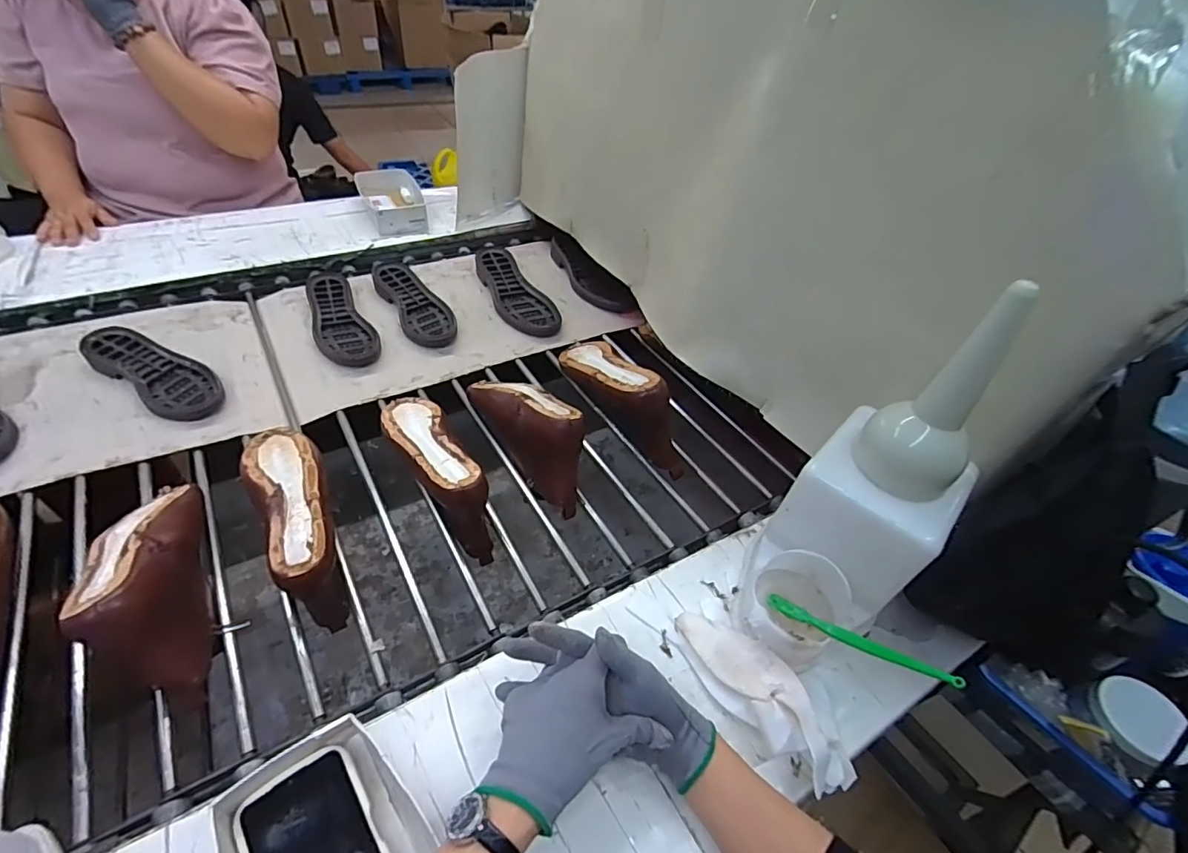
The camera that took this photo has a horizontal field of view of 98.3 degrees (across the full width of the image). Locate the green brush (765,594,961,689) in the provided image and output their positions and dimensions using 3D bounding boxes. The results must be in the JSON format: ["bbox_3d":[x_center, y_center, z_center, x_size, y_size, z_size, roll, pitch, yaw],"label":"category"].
[{"bbox_3d":[0.233,0.190,0.461,0.010,0.021,0.169,-30,25,-31],"label":"green brush"}]

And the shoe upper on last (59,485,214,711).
[{"bbox_3d":[-0.437,0.151,0.502,0.074,0.102,0.229,-18,51,-23],"label":"shoe upper on last"}]

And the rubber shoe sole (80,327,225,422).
[{"bbox_3d":[-0.623,-0.079,0.734,0.225,0.041,0.084,26,48,18],"label":"rubber shoe sole"}]

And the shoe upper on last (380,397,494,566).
[{"bbox_3d":[-0.207,0.053,0.666,0.073,0.109,0.232,-21,52,-25],"label":"shoe upper on last"}]

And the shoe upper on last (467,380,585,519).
[{"bbox_3d":[-0.083,-0.008,0.702,0.075,0.098,0.236,-25,54,-28],"label":"shoe upper on last"}]

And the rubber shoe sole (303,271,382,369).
[{"bbox_3d":[-0.436,-0.189,0.867,0.085,0.040,0.256,-22,52,-26],"label":"rubber shoe sole"}]

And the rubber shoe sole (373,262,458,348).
[{"bbox_3d":[-0.324,-0.223,0.916,0.087,0.036,0.241,-27,54,-29],"label":"rubber shoe sole"}]

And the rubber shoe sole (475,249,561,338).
[{"bbox_3d":[-0.151,-0.260,0.972,0.094,0.036,0.260,-17,50,-22],"label":"rubber shoe sole"}]

